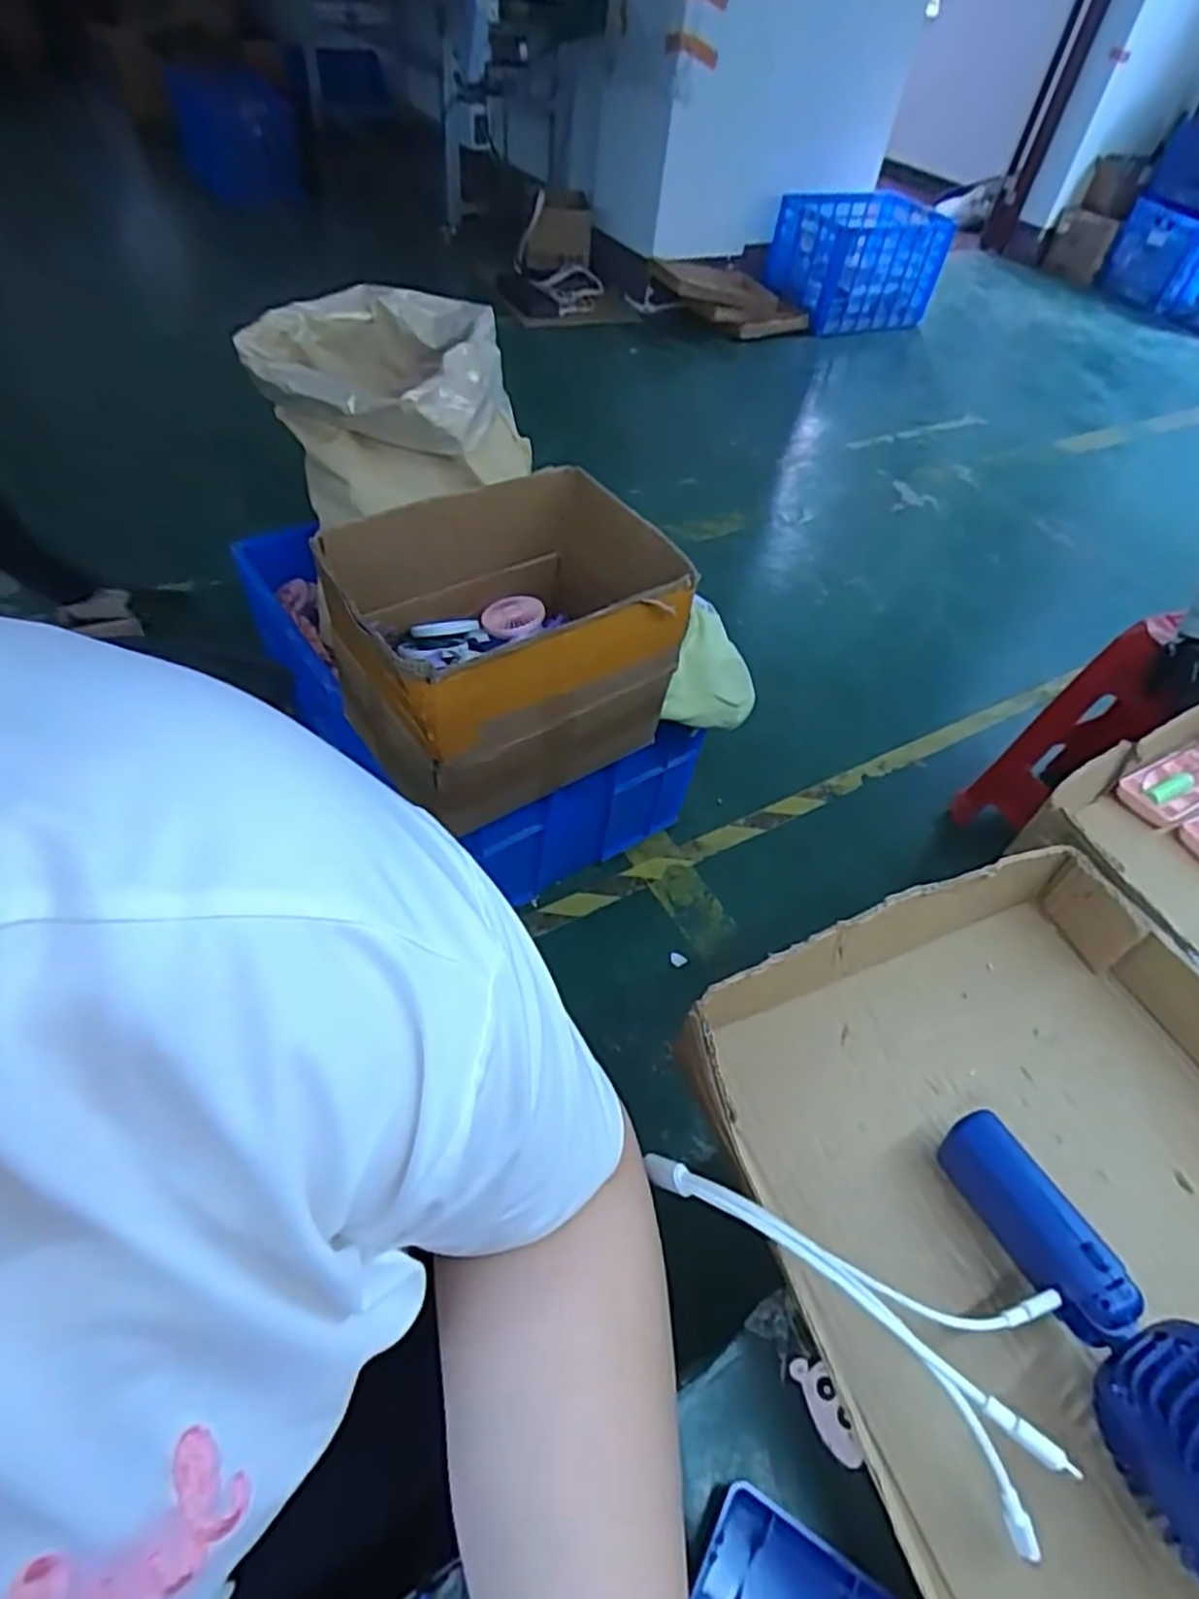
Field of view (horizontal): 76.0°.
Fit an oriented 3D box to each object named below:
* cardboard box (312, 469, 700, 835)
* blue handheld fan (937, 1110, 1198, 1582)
[{"bbox_3d":[-0.110,-0.191,0.955,0.396,0.268,0.289,-21,55,-23],"label":"cardboard box"},{"bbox_3d":[0.220,0.228,0.328,0.050,0.084,0.181,-12,38,-16],"label":"blue handheld fan"}]

